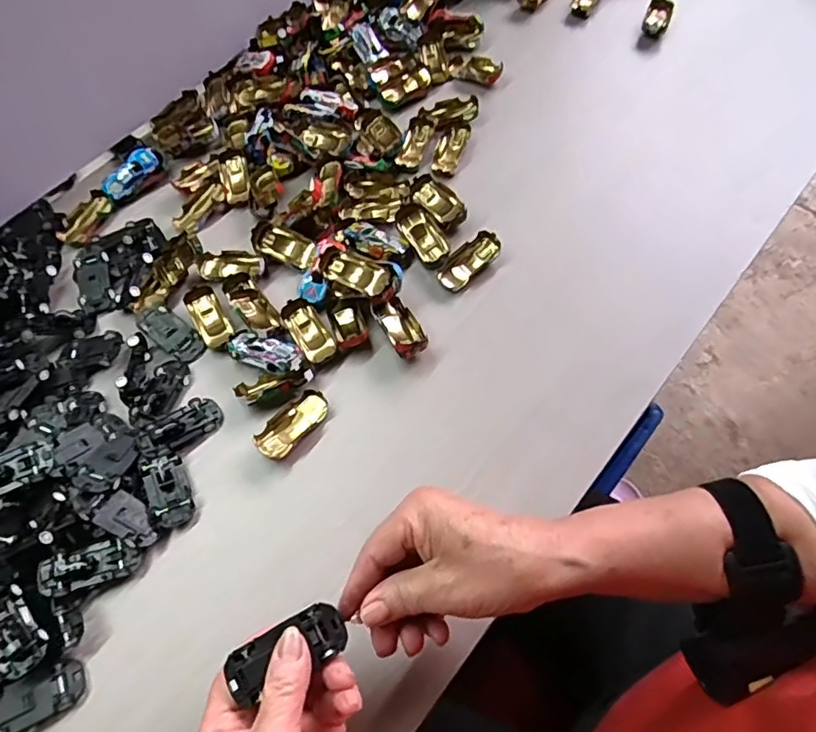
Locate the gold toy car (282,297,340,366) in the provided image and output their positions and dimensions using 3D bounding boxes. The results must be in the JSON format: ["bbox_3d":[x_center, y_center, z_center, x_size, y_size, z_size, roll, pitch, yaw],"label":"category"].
[{"bbox_3d":[-0.085,-0.029,0.477,0.028,0.014,0.062,-30,69,-13],"label":"gold toy car"}]

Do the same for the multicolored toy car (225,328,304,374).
[{"bbox_3d":[-0.122,-0.012,0.462,0.066,0.022,0.029,23,68,10],"label":"multicolored toy car"}]

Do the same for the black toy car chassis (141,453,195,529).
[{"bbox_3d":[-0.183,0.096,0.422,0.029,0.017,0.054,-24,68,-10],"label":"black toy car chassis"}]

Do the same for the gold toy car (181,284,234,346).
[{"bbox_3d":[-0.176,-0.043,0.490,0.027,0.015,0.065,-27,69,-12],"label":"gold toy car"}]

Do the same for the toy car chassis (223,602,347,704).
[{"bbox_3d":[-0.064,0.153,0.297,0.062,0.005,0.029,-24,68,-13],"label":"toy car chassis"}]

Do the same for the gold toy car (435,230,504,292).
[{"bbox_3d":[0.053,-0.094,0.495,0.065,0.020,0.032,-41,72,-17],"label":"gold toy car"}]

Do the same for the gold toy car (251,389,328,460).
[{"bbox_3d":[-0.091,0.046,0.441,0.028,0.018,0.064,38,71,15],"label":"gold toy car"}]

